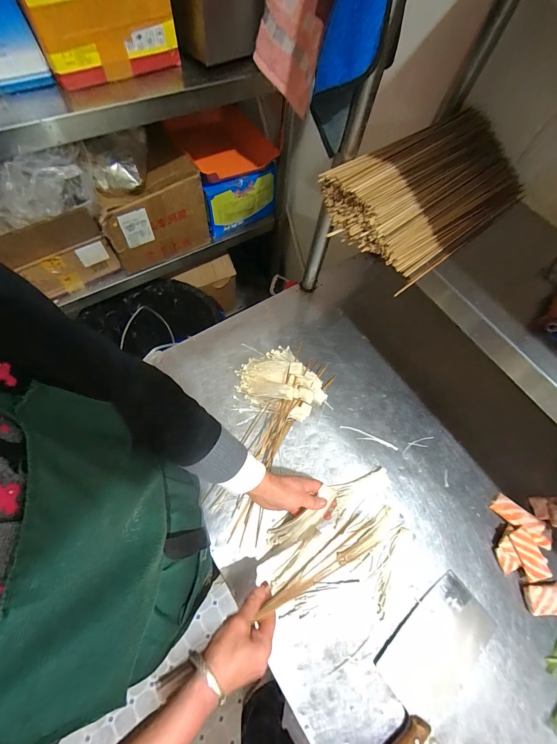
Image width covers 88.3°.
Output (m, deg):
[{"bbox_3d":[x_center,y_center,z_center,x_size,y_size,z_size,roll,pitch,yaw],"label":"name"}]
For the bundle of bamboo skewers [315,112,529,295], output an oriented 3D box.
[{"bbox_3d":[0.248,-0.309,0.476,0.353,0.059,0.213,-38,75,-19],"label":"bundle of bamboo skewers"}]

